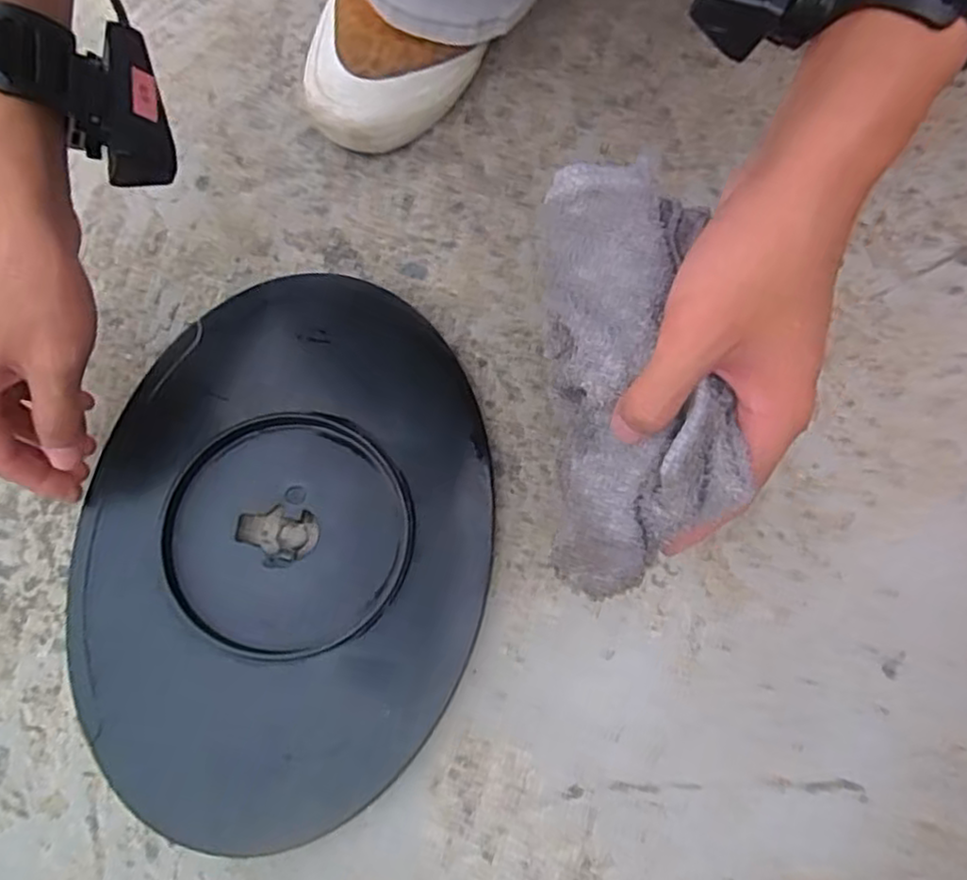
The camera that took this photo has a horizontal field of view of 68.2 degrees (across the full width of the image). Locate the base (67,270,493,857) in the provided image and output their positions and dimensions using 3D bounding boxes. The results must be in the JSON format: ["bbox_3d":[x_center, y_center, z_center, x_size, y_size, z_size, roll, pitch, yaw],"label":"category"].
[{"bbox_3d":[-0.106,0.050,0.389,0.210,0.017,0.296,0,74,0],"label":"base"}]

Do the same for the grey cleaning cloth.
[{"bbox_3d":[0.062,-0.025,0.304,0.067,0.056,0.171,-3,86,-1],"label":"grey cleaning cloth"}]

